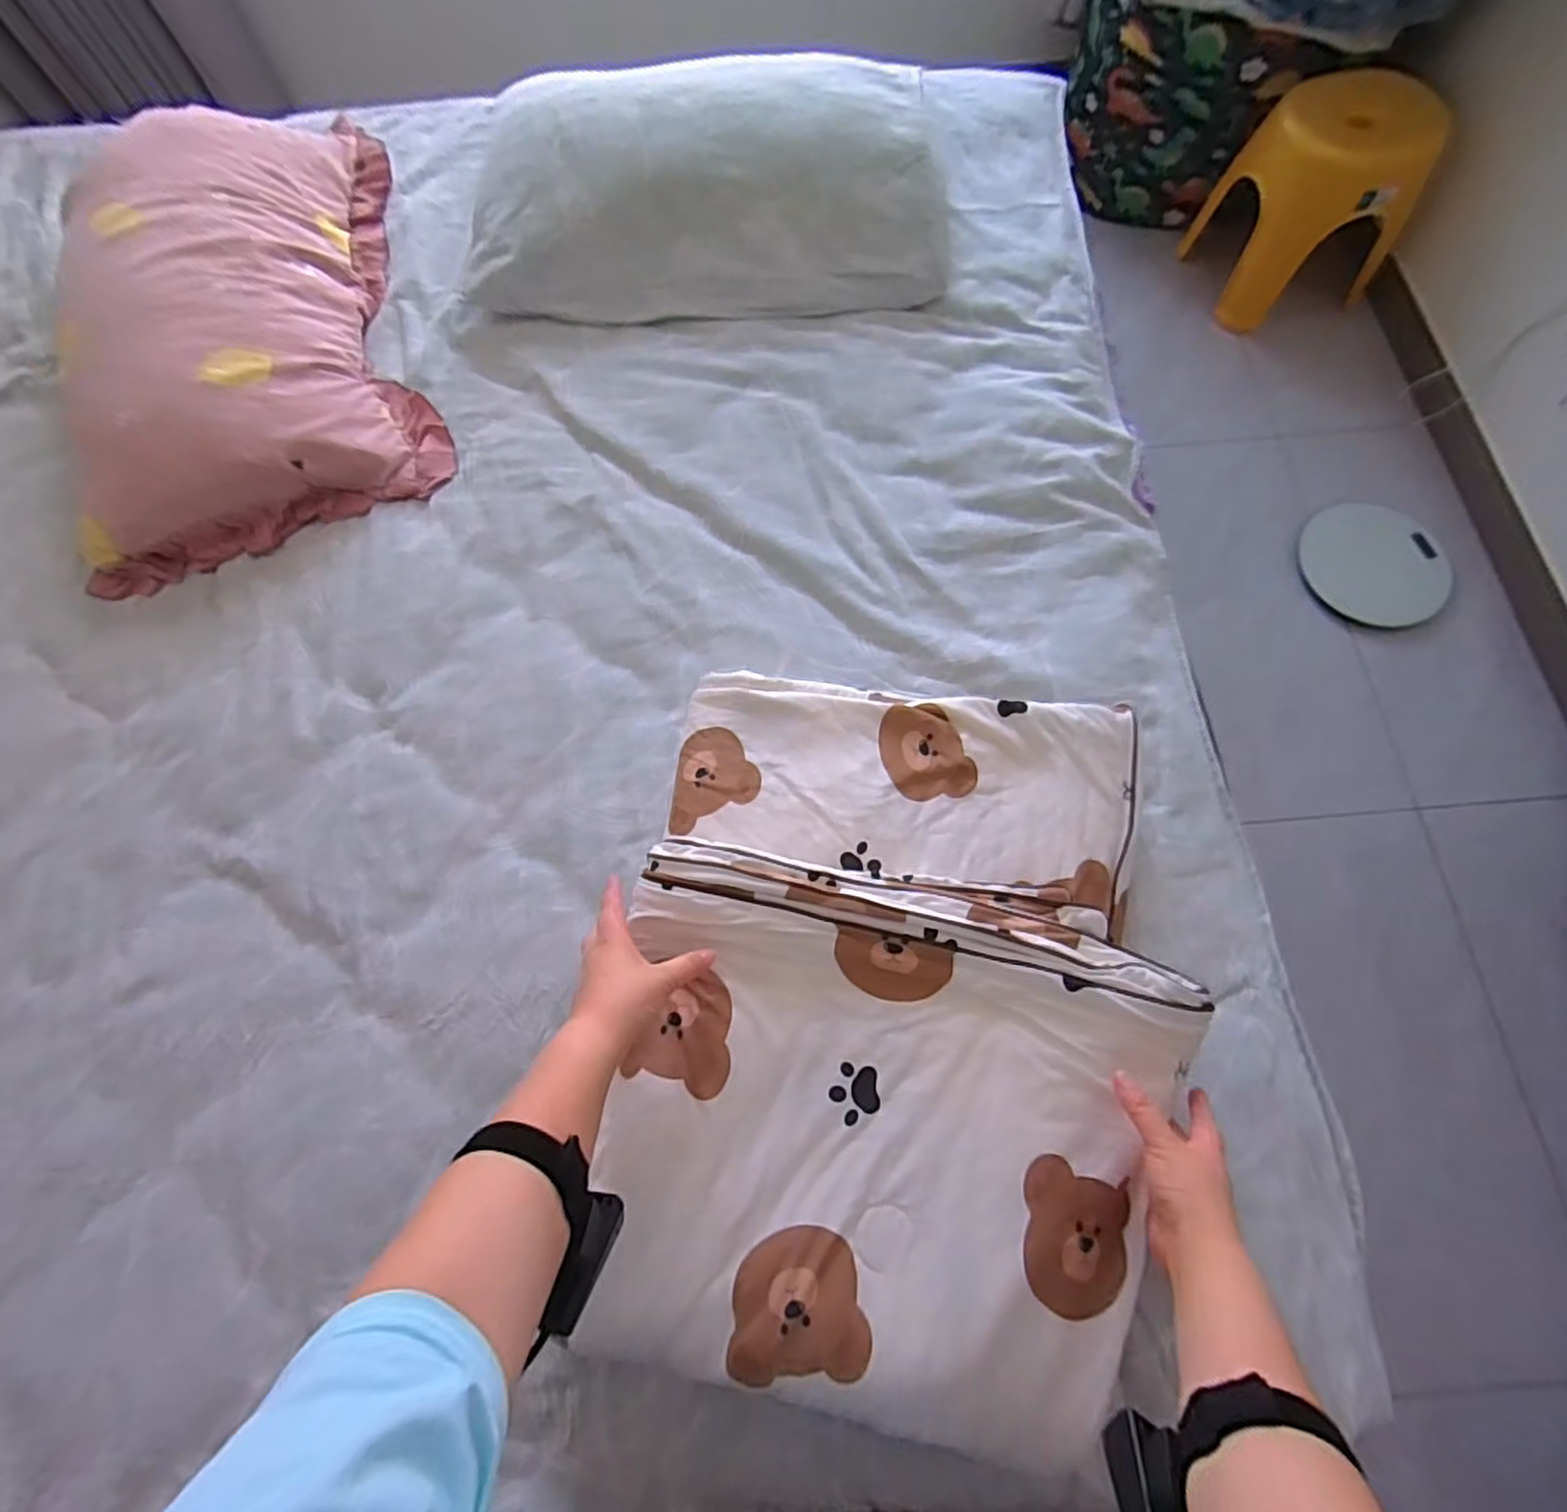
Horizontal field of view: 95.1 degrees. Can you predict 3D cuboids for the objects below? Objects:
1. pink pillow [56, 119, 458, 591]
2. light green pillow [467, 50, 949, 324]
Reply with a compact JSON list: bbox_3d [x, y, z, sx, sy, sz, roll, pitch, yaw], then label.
[{"bbox_3d":[-0.718,-0.590,0.911,0.433,0.144,0.703,-19,72,-5],"label":"pink pillow"},{"bbox_3d":[-0.099,-0.777,0.965,0.632,0.119,0.354,2,71,2],"label":"light green pillow"}]

